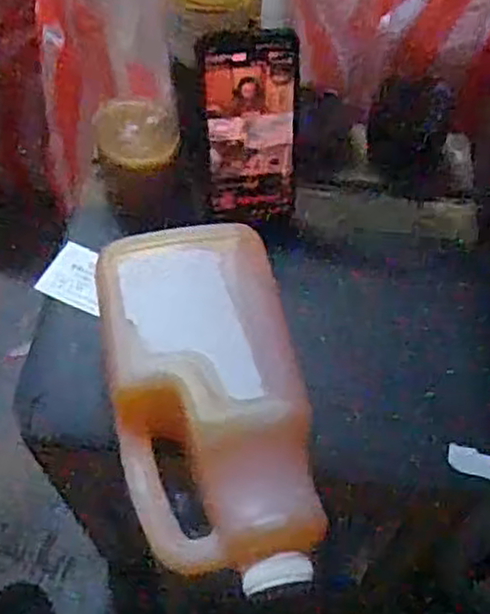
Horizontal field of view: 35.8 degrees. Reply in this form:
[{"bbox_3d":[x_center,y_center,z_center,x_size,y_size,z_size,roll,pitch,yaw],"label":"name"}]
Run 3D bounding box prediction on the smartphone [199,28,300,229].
[{"bbox_3d":[0.005,-0.140,0.620,0.077,0.167,0.008,-8,37,-6],"label":"smartphone"}]

